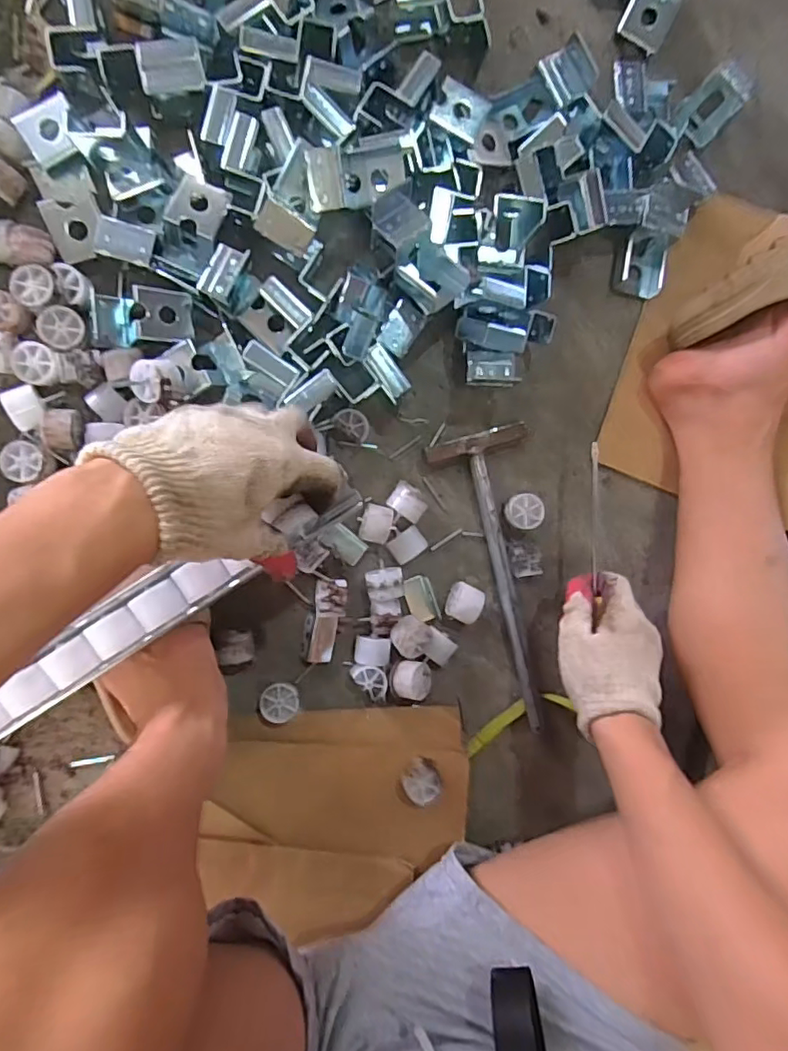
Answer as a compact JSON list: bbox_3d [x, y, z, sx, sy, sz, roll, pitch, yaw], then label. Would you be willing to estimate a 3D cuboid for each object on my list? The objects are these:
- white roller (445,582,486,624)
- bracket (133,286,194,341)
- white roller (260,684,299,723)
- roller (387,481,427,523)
[{"bbox_3d":[0.067,0.074,0.559,0.030,0.033,0.035,26,87,-8],"label":"white roller"},{"bbox_3d":[-0.200,-0.183,0.503,0.049,0.015,0.046,-13,95,-45],"label":"bracket"},{"bbox_3d":[-0.106,0.163,0.531,0.034,0.022,0.033,0,91,-9],"label":"white roller"},{"bbox_3d":[0.012,-0.022,0.543,0.033,0.028,0.029,33,86,-8],"label":"roller"}]

